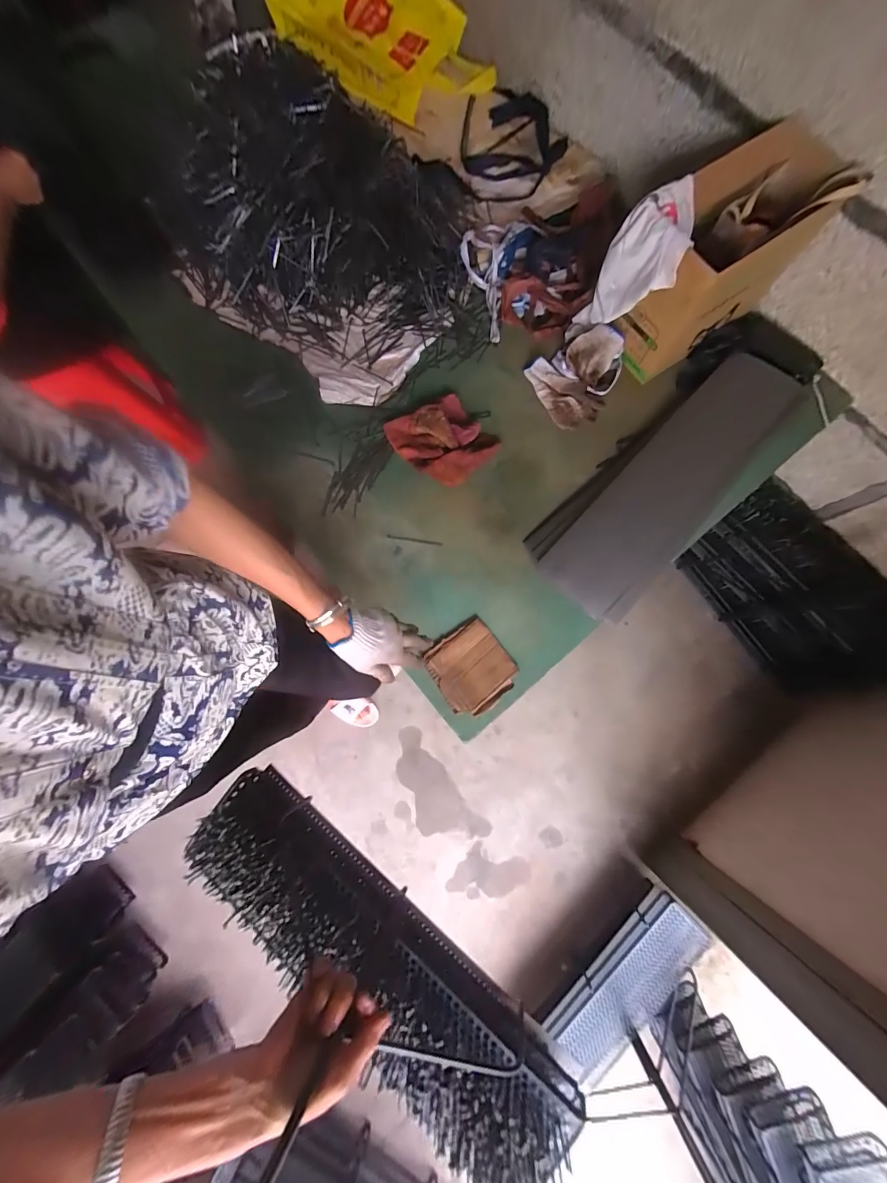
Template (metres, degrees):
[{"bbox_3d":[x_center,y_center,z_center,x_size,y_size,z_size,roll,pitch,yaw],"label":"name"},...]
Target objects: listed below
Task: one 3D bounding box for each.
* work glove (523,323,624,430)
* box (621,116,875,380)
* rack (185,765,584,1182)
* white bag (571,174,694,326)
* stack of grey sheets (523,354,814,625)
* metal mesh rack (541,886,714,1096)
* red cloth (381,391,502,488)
[{"bbox_3d":[0.265,-0.436,0.766,0.176,0.063,0.167,-43,82,-7],"label":"work glove"},{"bbox_3d":[0.462,-0.559,0.686,0.291,0.241,0.172,-37,82,-7],"label":"box"},{"bbox_3d":[-0.107,0.510,0.539,0.608,0.161,0.122,36,81,15],"label":"rack"},{"bbox_3d":[0.337,-0.555,0.686,0.134,0.216,0.111,38,81,7],"label":"white bag"},{"bbox_3d":[0.422,-0.225,0.744,0.225,0.083,0.594,42,82,7],"label":"stack of grey sheets"},{"bbox_3d":[0.492,1.046,1.037,0.488,0.053,0.191,-41,82,-7],"label":"metal mesh rack"},{"bbox_3d":[-0.002,-0.299,0.746,0.190,0.044,0.152,41,82,7],"label":"red cloth"}]

